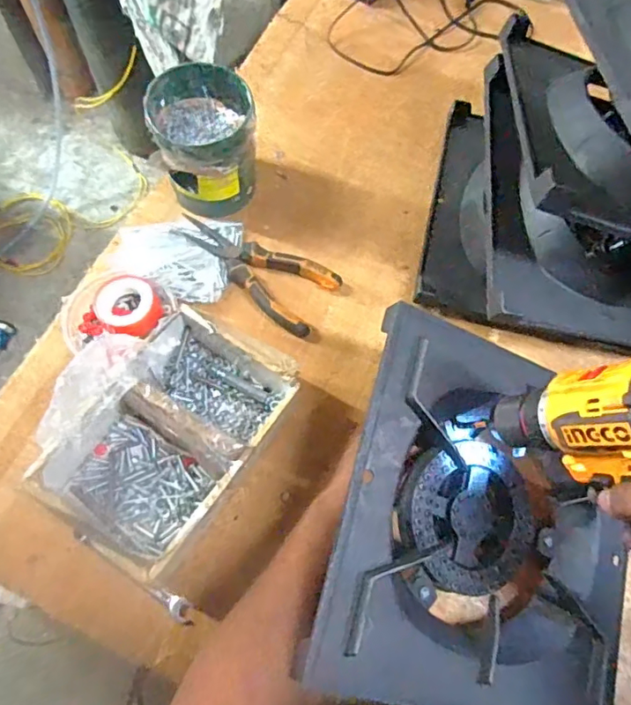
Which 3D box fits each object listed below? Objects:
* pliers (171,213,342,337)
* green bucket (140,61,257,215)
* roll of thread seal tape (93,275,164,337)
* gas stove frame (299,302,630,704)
[{"bbox_3d":[-0.077,-0.100,0.626,0.198,0.018,0.086,29,70,8],"label":"pliers"},{"bbox_3d":[-0.121,-0.236,0.618,0.101,0.120,0.107,1,69,-3],"label":"green bucket"},{"bbox_3d":[-0.200,-0.051,0.575,0.062,0.018,0.075,-36,75,-15],"label":"roll of thread seal tape"},{"bbox_3d":[0.147,0.145,0.471,0.290,0.055,0.293,23,69,-22],"label":"gas stove frame"}]

